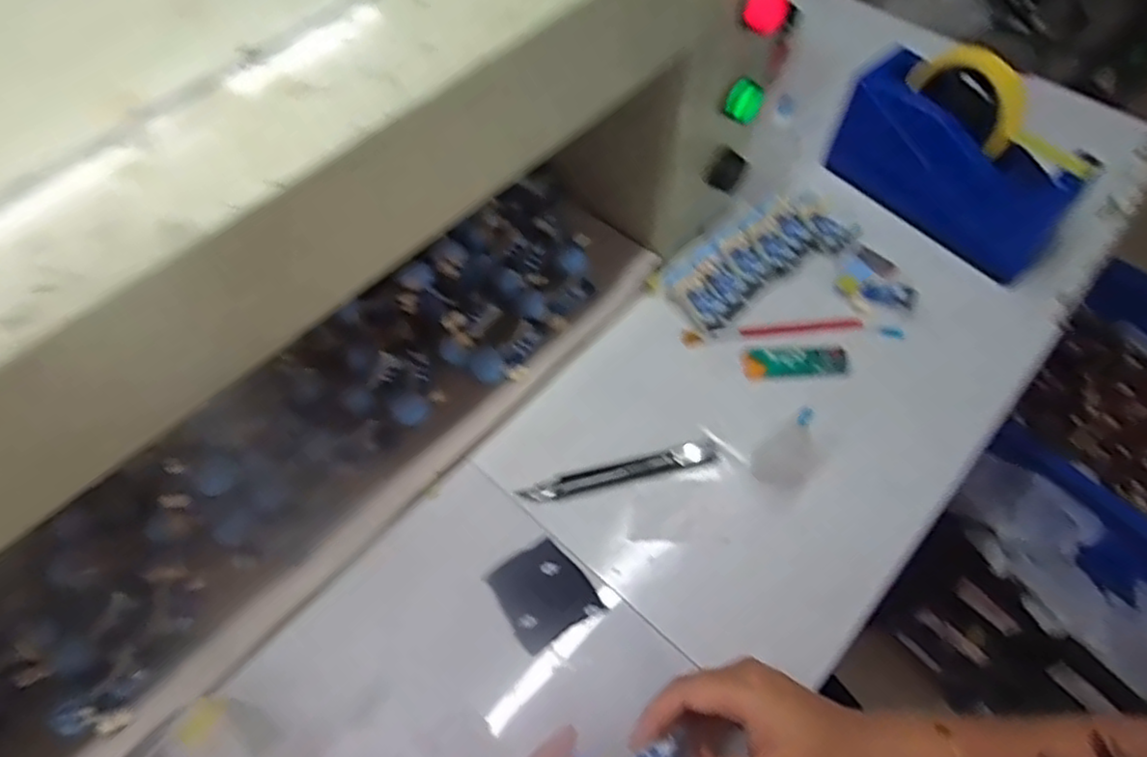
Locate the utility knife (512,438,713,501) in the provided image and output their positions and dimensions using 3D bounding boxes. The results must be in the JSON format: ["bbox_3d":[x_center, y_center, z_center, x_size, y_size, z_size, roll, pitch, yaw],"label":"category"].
[{"bbox_3d":[0.033,0.067,0.500,0.143,0.007,0.017,-13,59,-8],"label":"utility knife"}]

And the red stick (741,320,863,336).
[{"bbox_3d":[0.186,-0.041,0.567,0.100,0.004,0.011,-4,59,-2],"label":"red stick"}]

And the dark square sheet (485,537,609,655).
[{"bbox_3d":[-0.019,0.141,0.463,0.057,0.004,0.059,-28,63,-16],"label":"dark square sheet"}]

